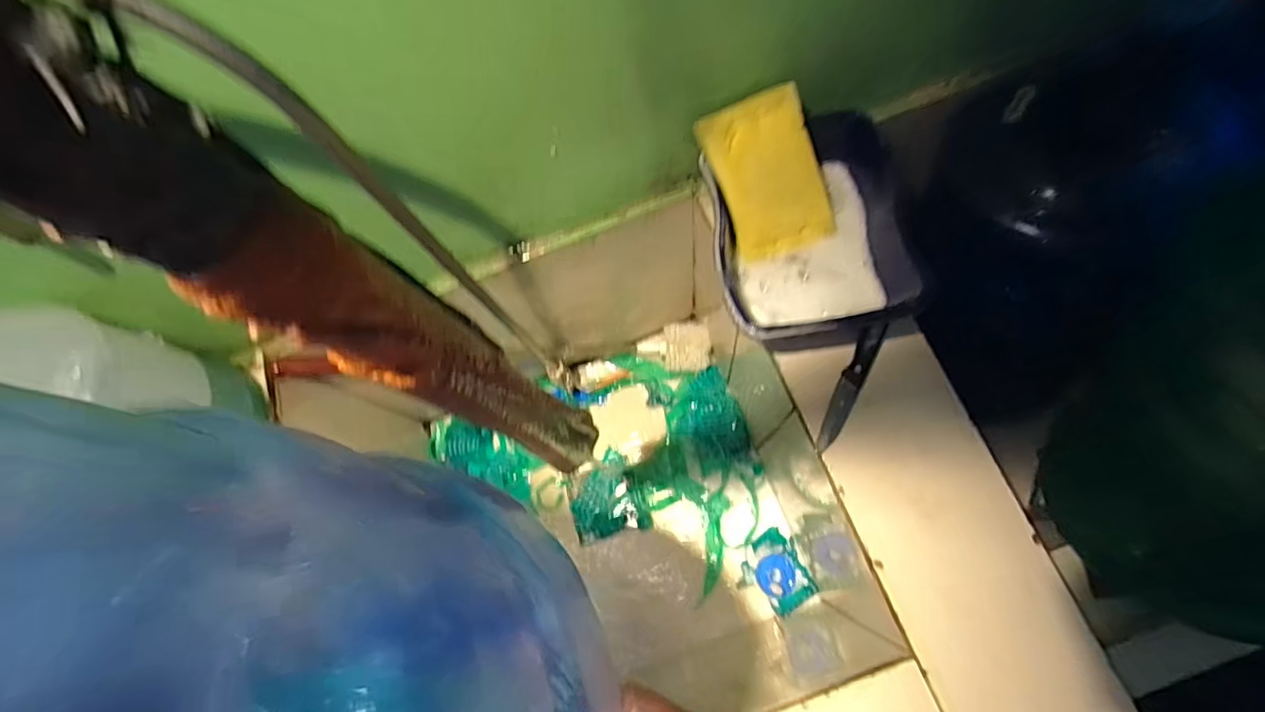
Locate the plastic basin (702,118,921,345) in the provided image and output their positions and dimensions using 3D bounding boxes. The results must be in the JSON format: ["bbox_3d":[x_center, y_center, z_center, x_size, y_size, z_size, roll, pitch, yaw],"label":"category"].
[{"bbox_3d":[0.156,-0.097,0.505,0.165,0.091,0.168,-2,72,6],"label":"plastic basin"}]

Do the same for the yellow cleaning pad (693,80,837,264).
[{"bbox_3d":[0.125,-0.161,0.497,0.091,0.009,0.139,-24,115,4],"label":"yellow cleaning pad"}]

